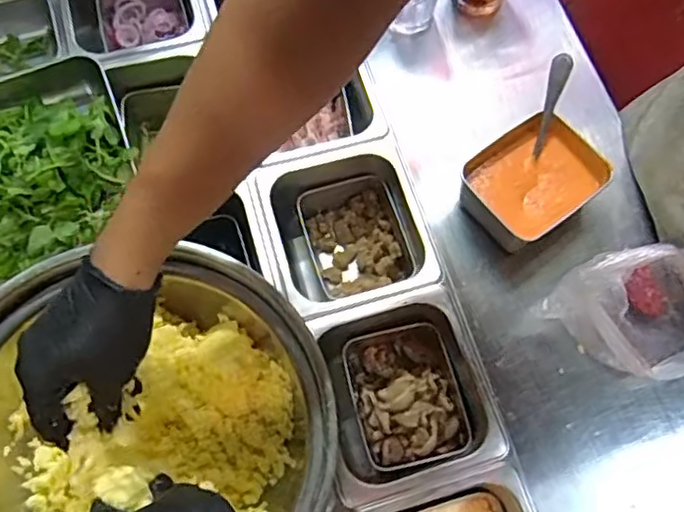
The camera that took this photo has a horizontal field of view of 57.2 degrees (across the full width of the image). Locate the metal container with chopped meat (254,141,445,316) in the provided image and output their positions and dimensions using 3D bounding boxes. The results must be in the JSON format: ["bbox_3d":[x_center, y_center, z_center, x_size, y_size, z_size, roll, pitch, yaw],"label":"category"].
[{"bbox_3d":[0.001,-0.020,0.690,0.165,0.107,0.171,-14,70,-8],"label":"metal container with chopped meat"}]

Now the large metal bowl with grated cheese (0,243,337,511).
[{"bbox_3d":[-0.170,0.152,0.503,0.287,0.129,0.291,1,68,-3],"label":"large metal bowl with grated cheese"}]

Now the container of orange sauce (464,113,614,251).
[{"bbox_3d":[0.198,-0.077,0.656,0.143,0.054,0.107,-37,75,-16],"label":"container of orange sauce"}]

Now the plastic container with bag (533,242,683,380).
[{"bbox_3d":[0.273,0.057,0.580,0.128,0.081,0.129,-25,72,-12],"label":"plastic container with bag"}]

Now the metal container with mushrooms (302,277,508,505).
[{"bbox_3d":[0.052,0.140,0.631,0.162,0.094,0.175,-16,70,-9],"label":"metal container with mushrooms"}]

